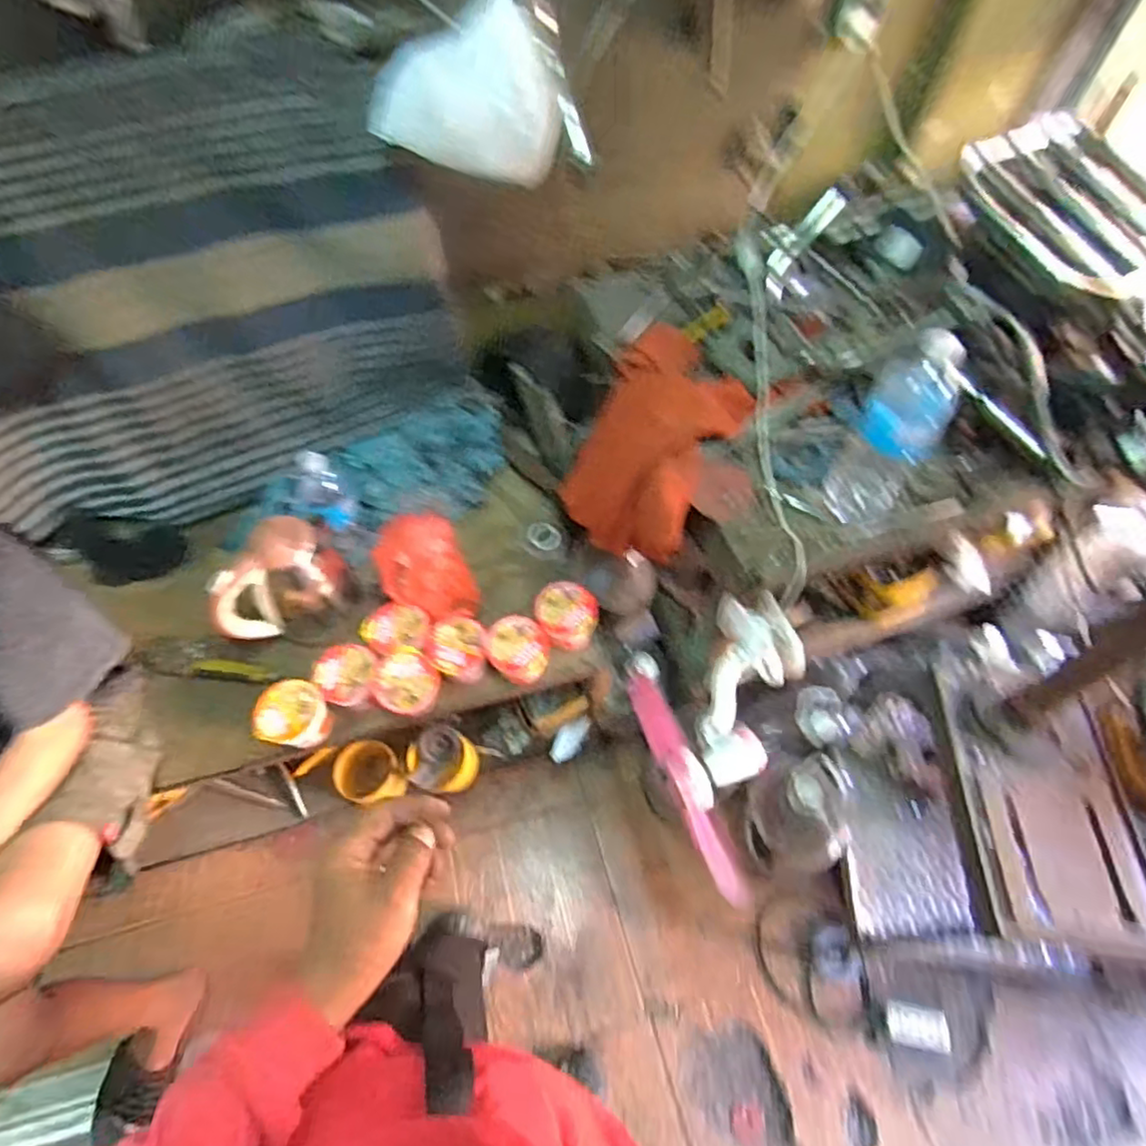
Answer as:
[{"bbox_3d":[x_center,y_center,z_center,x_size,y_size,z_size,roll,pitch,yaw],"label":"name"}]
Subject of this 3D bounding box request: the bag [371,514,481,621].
[{"bbox_3d":[-0.249,-0.010,1.082,0.141,0.102,0.229,-20,60,-14],"label":"bag"}]

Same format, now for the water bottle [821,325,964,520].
[{"bbox_3d":[0.362,-0.152,0.721,0.089,0.239,0.068,33,63,18],"label":"water bottle"}]

